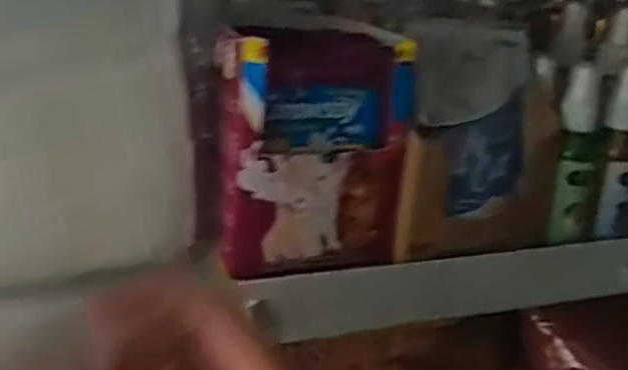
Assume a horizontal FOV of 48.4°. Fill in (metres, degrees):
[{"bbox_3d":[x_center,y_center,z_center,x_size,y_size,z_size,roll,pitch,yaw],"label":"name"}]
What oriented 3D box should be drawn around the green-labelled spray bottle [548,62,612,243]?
[{"bbox_3d":[0.150,-0.016,0.395,0.026,0.095,0.029,11,22,17],"label":"green-labelled spray bottle"}]

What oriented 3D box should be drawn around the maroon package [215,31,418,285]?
[{"bbox_3d":[-0.002,-0.022,0.369,0.094,0.117,0.068,0,21,-12],"label":"maroon package"}]

